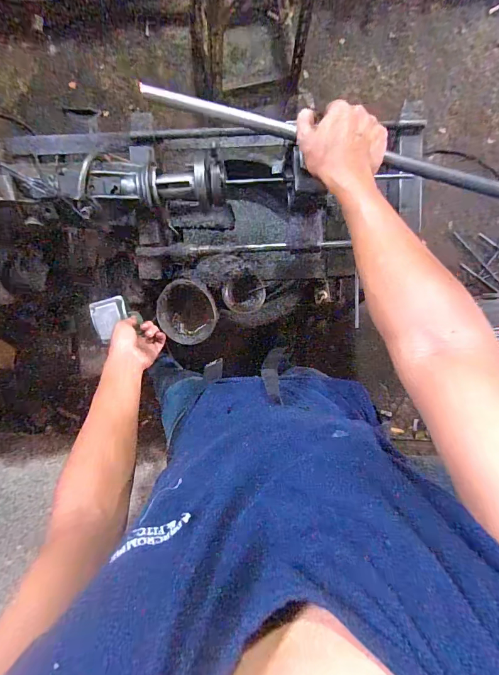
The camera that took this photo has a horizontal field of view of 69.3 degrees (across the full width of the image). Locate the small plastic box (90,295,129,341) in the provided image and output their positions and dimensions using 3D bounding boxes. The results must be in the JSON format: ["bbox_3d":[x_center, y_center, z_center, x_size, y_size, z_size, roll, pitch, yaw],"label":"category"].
[{"bbox_3d":[-0.282,-0.040,0.730,0.069,0.014,0.076,-18,95,-3],"label":"small plastic box"}]

